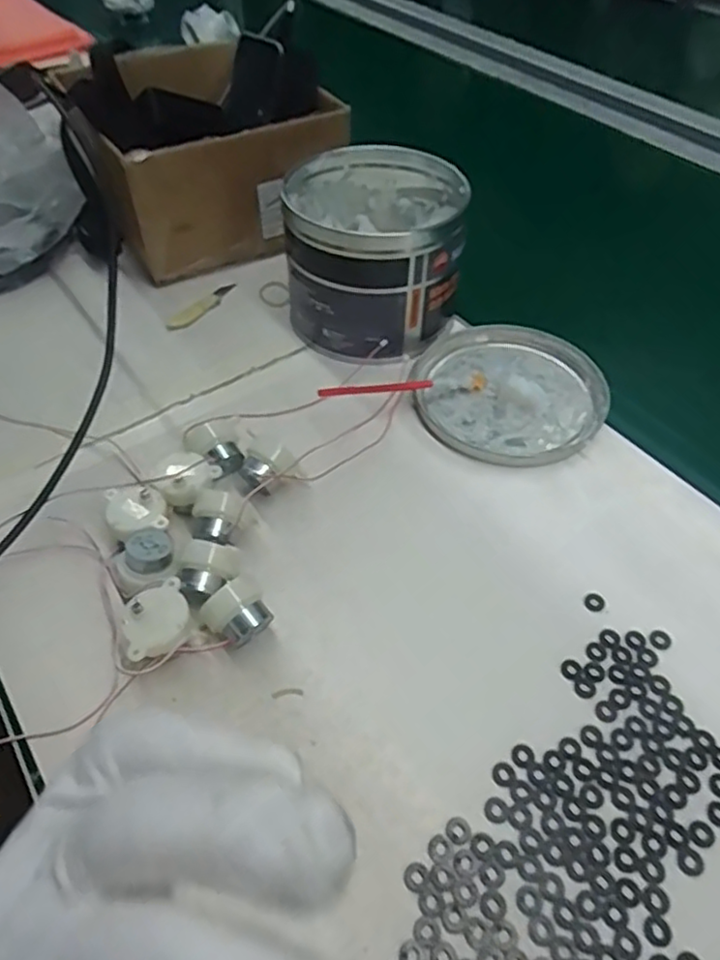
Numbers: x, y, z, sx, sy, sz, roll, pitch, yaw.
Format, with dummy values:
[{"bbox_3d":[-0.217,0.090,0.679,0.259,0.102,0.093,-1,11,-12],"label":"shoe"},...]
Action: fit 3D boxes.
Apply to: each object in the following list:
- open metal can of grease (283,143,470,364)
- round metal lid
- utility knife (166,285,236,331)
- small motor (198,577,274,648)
[{"bbox_3d":[0.009,-0.167,0.482,0.119,0.104,0.133,4,50,2],"label":"open metal can of grease"},{"bbox_3d":[0.105,-0.065,0.458,0.127,0.013,0.131,1,50,-1],"label":"round metal lid"},{"bbox_3d":[-0.125,-0.139,0.524,0.014,0.004,0.074,24,53,18],"label":"utility knife"},{"bbox_3d":[-0.061,0.068,0.328,0.030,0.032,0.023,-27,55,-22],"label":"small motor"}]

